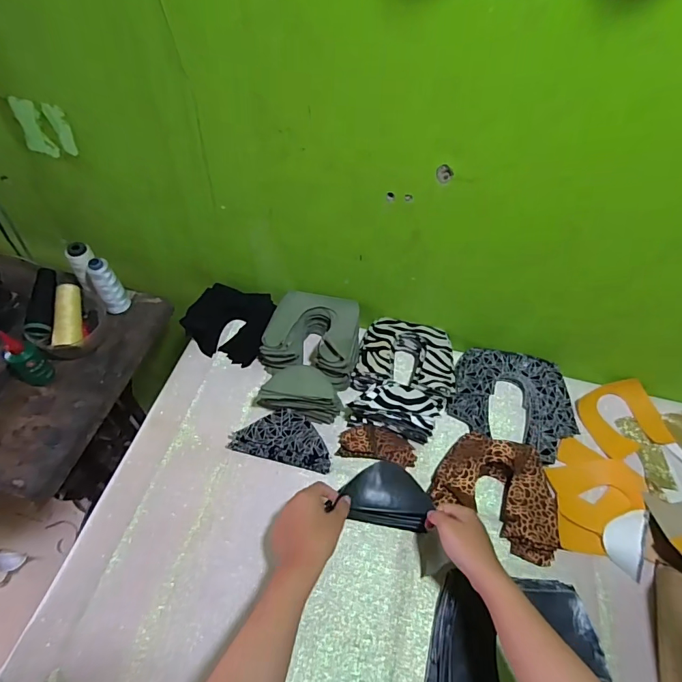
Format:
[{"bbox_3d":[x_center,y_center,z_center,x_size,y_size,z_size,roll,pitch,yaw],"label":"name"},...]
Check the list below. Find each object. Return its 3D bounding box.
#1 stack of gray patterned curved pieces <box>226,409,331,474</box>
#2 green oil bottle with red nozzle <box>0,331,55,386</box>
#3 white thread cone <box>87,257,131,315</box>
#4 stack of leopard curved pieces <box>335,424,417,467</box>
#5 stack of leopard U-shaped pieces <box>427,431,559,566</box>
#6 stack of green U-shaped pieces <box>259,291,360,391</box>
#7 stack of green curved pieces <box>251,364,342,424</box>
[{"bbox_3d":[-0.088,0.147,0.659,0.154,0.030,0.077,14,54,5],"label":"stack of gray patterned curved pieces"},{"bbox_3d":[-0.497,0.022,0.664,0.051,0.100,0.047,32,58,17],"label":"green oil bottle with red nozzle"},{"bbox_3d":[-0.407,-0.095,0.756,0.041,0.112,0.039,-27,61,-22],"label":"white thread cone"},{"bbox_3d":[0.057,0.159,0.660,0.114,0.022,0.054,12,54,3],"label":"stack of leopard curved pieces"},{"bbox_3d":[0.225,0.212,0.612,0.177,0.038,0.143,17,55,7],"label":"stack of leopard U-shaped pieces"},{"bbox_3d":[-0.047,-0.006,0.741,0.159,0.064,0.149,12,54,3],"label":"stack of green U-shaped pieces"},{"bbox_3d":[-0.066,0.081,0.680,0.136,0.074,0.061,12,54,4],"label":"stack of green curved pieces"}]

